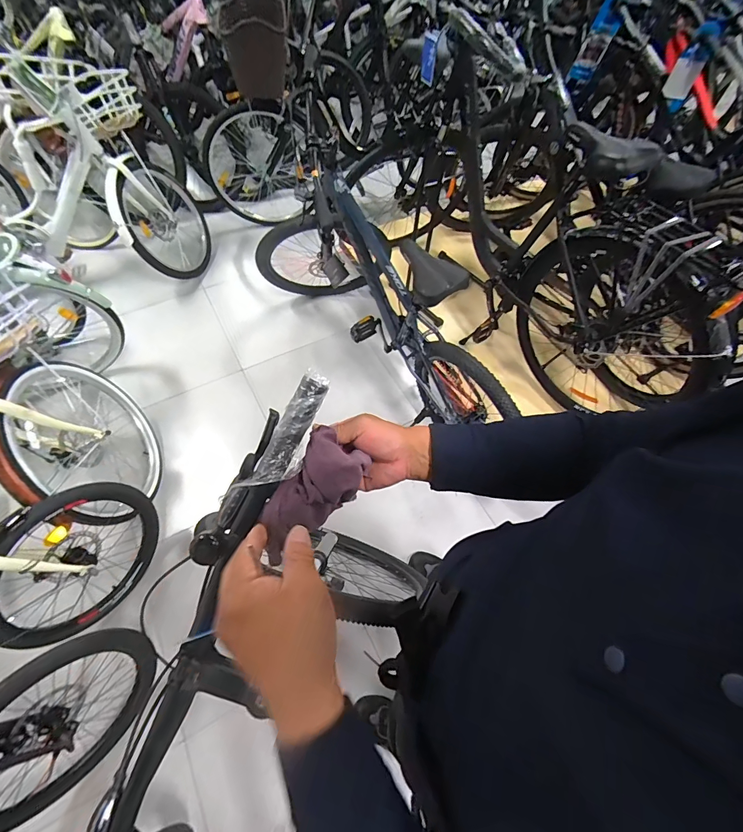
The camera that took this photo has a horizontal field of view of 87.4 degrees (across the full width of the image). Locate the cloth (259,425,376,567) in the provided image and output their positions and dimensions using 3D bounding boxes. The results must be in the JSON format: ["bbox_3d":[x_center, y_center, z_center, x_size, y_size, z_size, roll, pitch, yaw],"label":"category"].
[{"bbox_3d":[-0.068,0.095,0.446,0.073,0.081,0.135,30,62,14],"label":"cloth"}]

